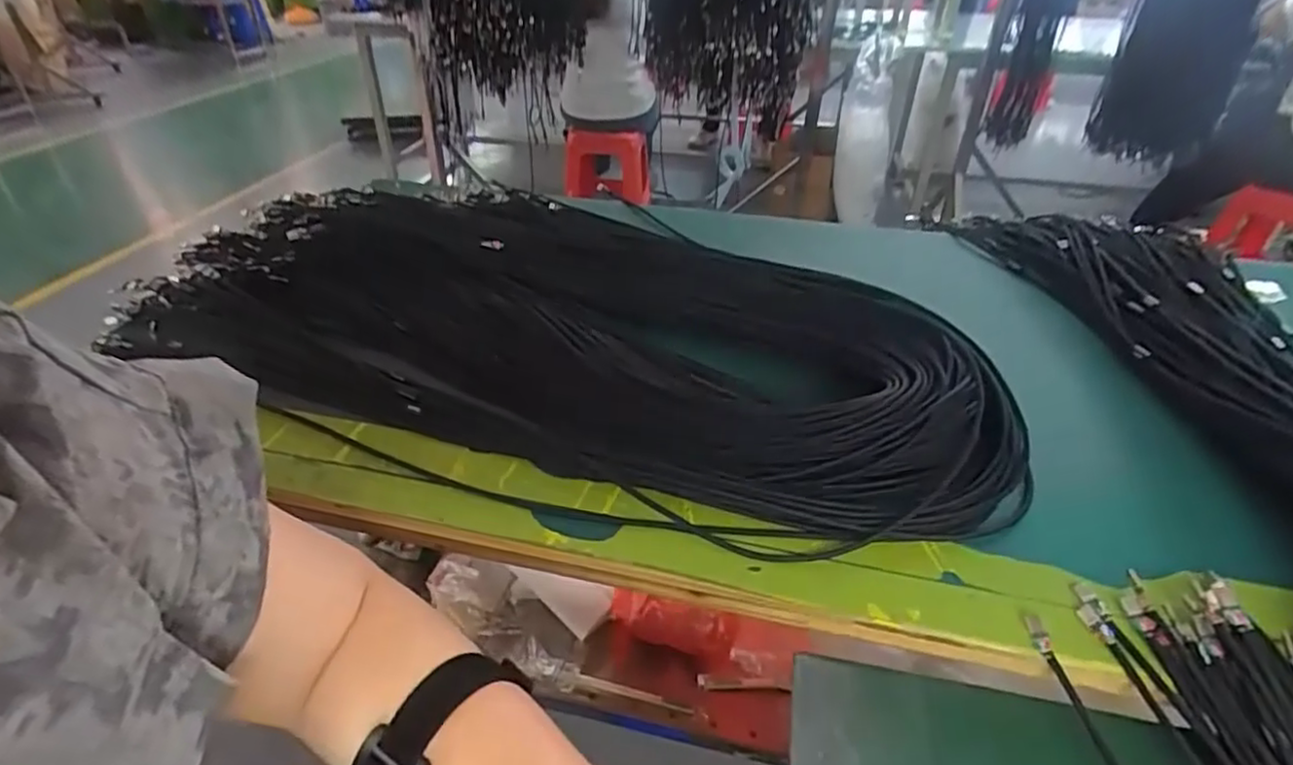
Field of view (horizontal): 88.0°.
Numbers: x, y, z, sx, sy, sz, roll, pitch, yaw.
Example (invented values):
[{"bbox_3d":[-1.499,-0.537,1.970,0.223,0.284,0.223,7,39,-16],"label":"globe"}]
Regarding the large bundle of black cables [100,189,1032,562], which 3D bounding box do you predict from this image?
[{"bbox_3d":[-0.051,-0.081,0.612,0.706,0.059,0.442,12,38,14],"label":"large bundle of black cables"}]

